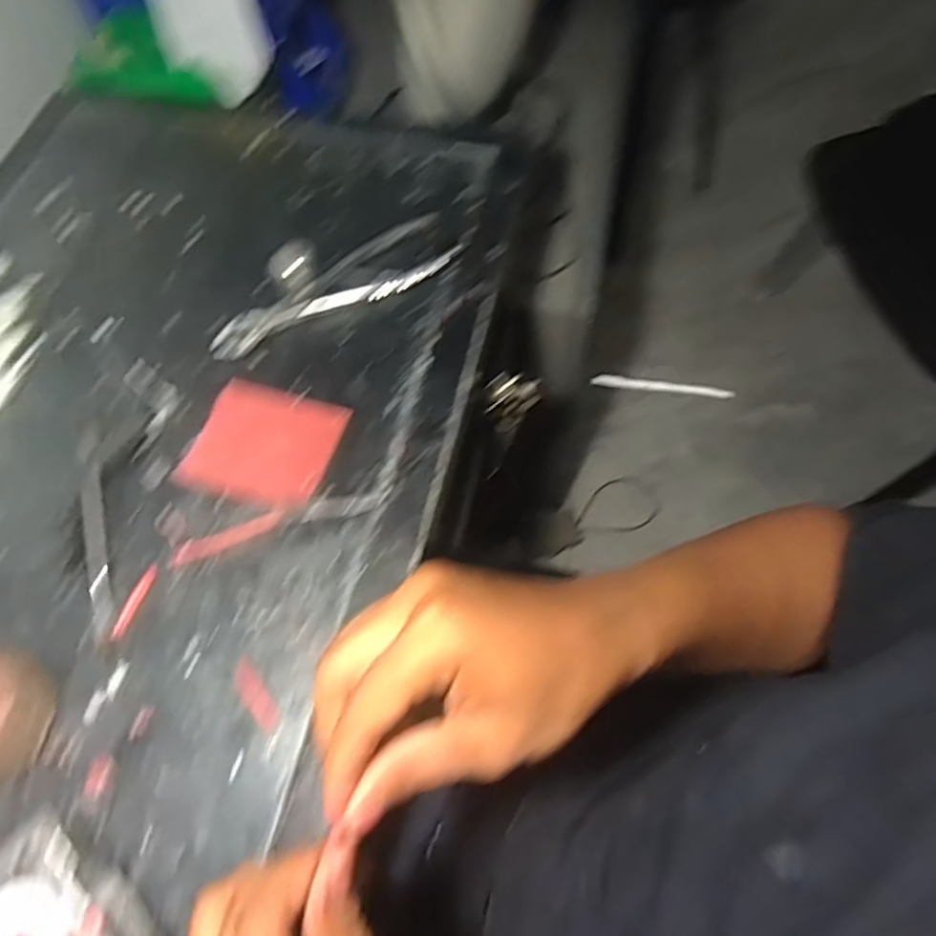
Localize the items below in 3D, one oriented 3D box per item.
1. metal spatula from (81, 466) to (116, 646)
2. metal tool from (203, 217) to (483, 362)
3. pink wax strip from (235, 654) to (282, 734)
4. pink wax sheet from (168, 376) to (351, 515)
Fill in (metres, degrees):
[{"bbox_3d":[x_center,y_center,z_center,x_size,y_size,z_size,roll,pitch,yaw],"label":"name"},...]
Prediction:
[{"bbox_3d":[-0.246,0.056,0.425,0.014,0.005,0.120,-11,67,-17],"label":"metal spatula"},{"bbox_3d":[-0.102,-0.143,0.514,0.214,0.011,0.058,-31,66,-11],"label":"metal tool"},{"bbox_3d":[-0.128,0.137,0.386,0.015,0.004,0.046,-33,67,-12],"label":"pink wax strip"},{"bbox_3d":[-0.143,-0.017,0.455,0.097,0.004,0.085,17,69,8],"label":"pink wax sheet"}]

